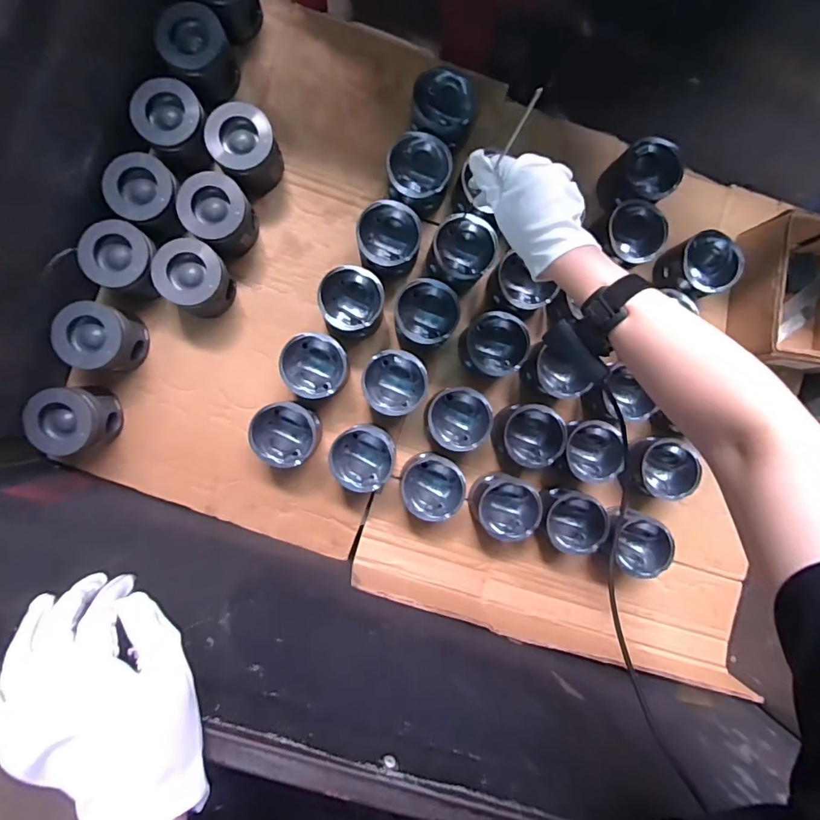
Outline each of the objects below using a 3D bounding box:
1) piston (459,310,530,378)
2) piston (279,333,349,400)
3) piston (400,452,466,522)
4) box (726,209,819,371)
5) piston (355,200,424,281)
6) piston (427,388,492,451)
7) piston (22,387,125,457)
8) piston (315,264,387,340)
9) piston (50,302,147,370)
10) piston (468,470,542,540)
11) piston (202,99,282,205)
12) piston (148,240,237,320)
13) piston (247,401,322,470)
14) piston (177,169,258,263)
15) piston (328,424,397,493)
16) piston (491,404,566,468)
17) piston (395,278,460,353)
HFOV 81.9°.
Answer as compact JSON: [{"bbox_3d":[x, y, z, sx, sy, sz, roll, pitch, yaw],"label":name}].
[{"bbox_3d":[0.116,-0.088,0.667,0.082,0.068,0.084,0,91,-4],"label":"piston"},{"bbox_3d":[-0.128,-0.058,0.653,0.084,0.075,0.084,-7,92,-4],"label":"piston"},{"bbox_3d":[0.029,0.103,0.657,0.081,0.068,0.083,0,91,-4],"label":"piston"},{"bbox_3d":[0.563,-0.165,0.697,0.164,0.111,0.206,9,91,-4],"label":"box"},{"bbox_3d":[-0.029,-0.233,0.657,0.083,0.075,0.087,0,91,-4],"label":"piston"},{"bbox_3d":[0.065,0.012,0.665,0.084,0.078,0.082,0,91,-4],"label":"piston"},{"bbox_3d":[-0.448,0.013,0.636,0.082,0.074,0.085,-4,92,-4],"label":"piston"},{"bbox_3d":[-0.079,-0.145,0.658,0.083,0.078,0.092,-9,92,-4],"label":"piston"},{"bbox_3d":[-0.409,-0.096,0.629,0.080,0.076,0.081,0,91,-4],"label":"piston"},{"bbox_3d":[0.133,0.133,0.670,0.086,0.075,0.081,0,91,-4],"label":"piston"},{"bbox_3d":[-0.221,-0.350,0.639,0.082,0.084,0.080,0,91,-4],"label":"piston"},{"bbox_3d":[-0.288,-0.176,0.641,0.090,0.074,0.086,44,88,-4],"label":"piston"},{"bbox_3d":[-0.167,0.033,0.652,0.086,0.073,0.087,-6,92,-4],"label":"piston"},{"bbox_3d":[-0.255,-0.262,0.640,0.091,0.077,0.083,0,91,-4],"label":"piston"},{"bbox_3d":[-0.063,0.064,0.658,0.087,0.077,0.083,0,91,-4],"label":"piston"},{"bbox_3d":[0.166,0.035,0.673,0.084,0.069,0.082,1,91,-4],"label":"piston"},{"bbox_3d":[0.020,-0.130,0.662,0.082,0.070,0.090,0,91,-4],"label":"piston"}]

